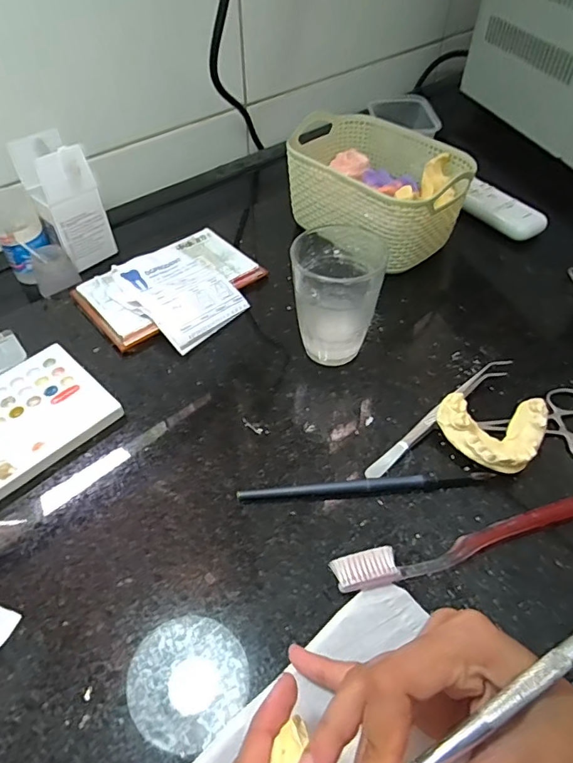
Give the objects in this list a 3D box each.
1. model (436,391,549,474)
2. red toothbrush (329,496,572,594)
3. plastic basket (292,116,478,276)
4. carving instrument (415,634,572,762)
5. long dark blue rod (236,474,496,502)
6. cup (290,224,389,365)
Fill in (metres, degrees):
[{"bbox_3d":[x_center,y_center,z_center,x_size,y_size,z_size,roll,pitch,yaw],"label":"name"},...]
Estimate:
[{"bbox_3d":[0.142,0.037,0.338,0.071,0.029,0.049,0,49,0],"label":"model"},{"bbox_3d":[0.121,0.095,0.300,0.189,0.012,0.019,-10,50,-10],"label":"red toothbrush"},{"bbox_3d":[0.085,-0.191,0.489,0.117,0.077,0.171,-32,57,-25],"label":"plastic basket"},{"bbox_3d":[0.071,0.126,0.182,0.137,0.005,0.008,-30,58,-11],"label":"carving instrument"},{"bbox_3d":[0.052,0.069,0.325,0.163,0.010,0.009,-3,49,-4],"label":"long dark blue rod"},{"bbox_3d":[0.037,-0.064,0.384,0.066,0.087,0.072,10,50,7],"label":"cup"}]

